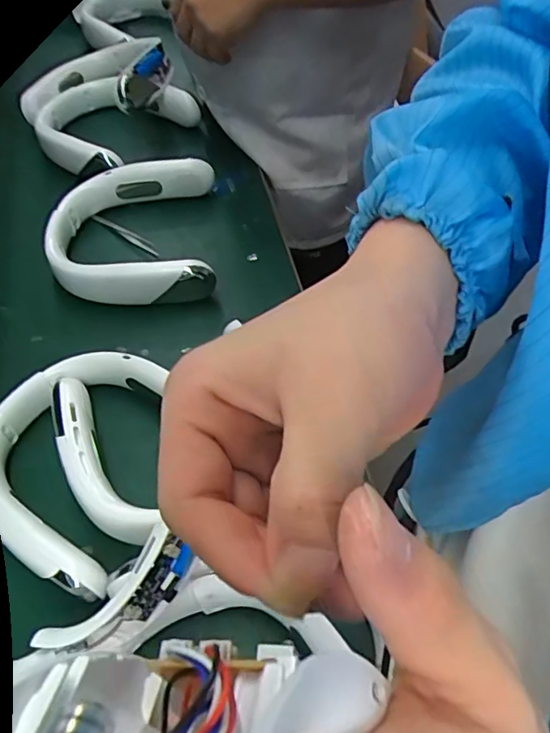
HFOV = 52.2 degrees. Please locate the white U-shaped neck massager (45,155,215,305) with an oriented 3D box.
[{"bbox_3d":[-0.164,-0.159,0.656,0.186,0.084,0.199,-4,52,-5],"label":"white U-shaped neck massager"}]

